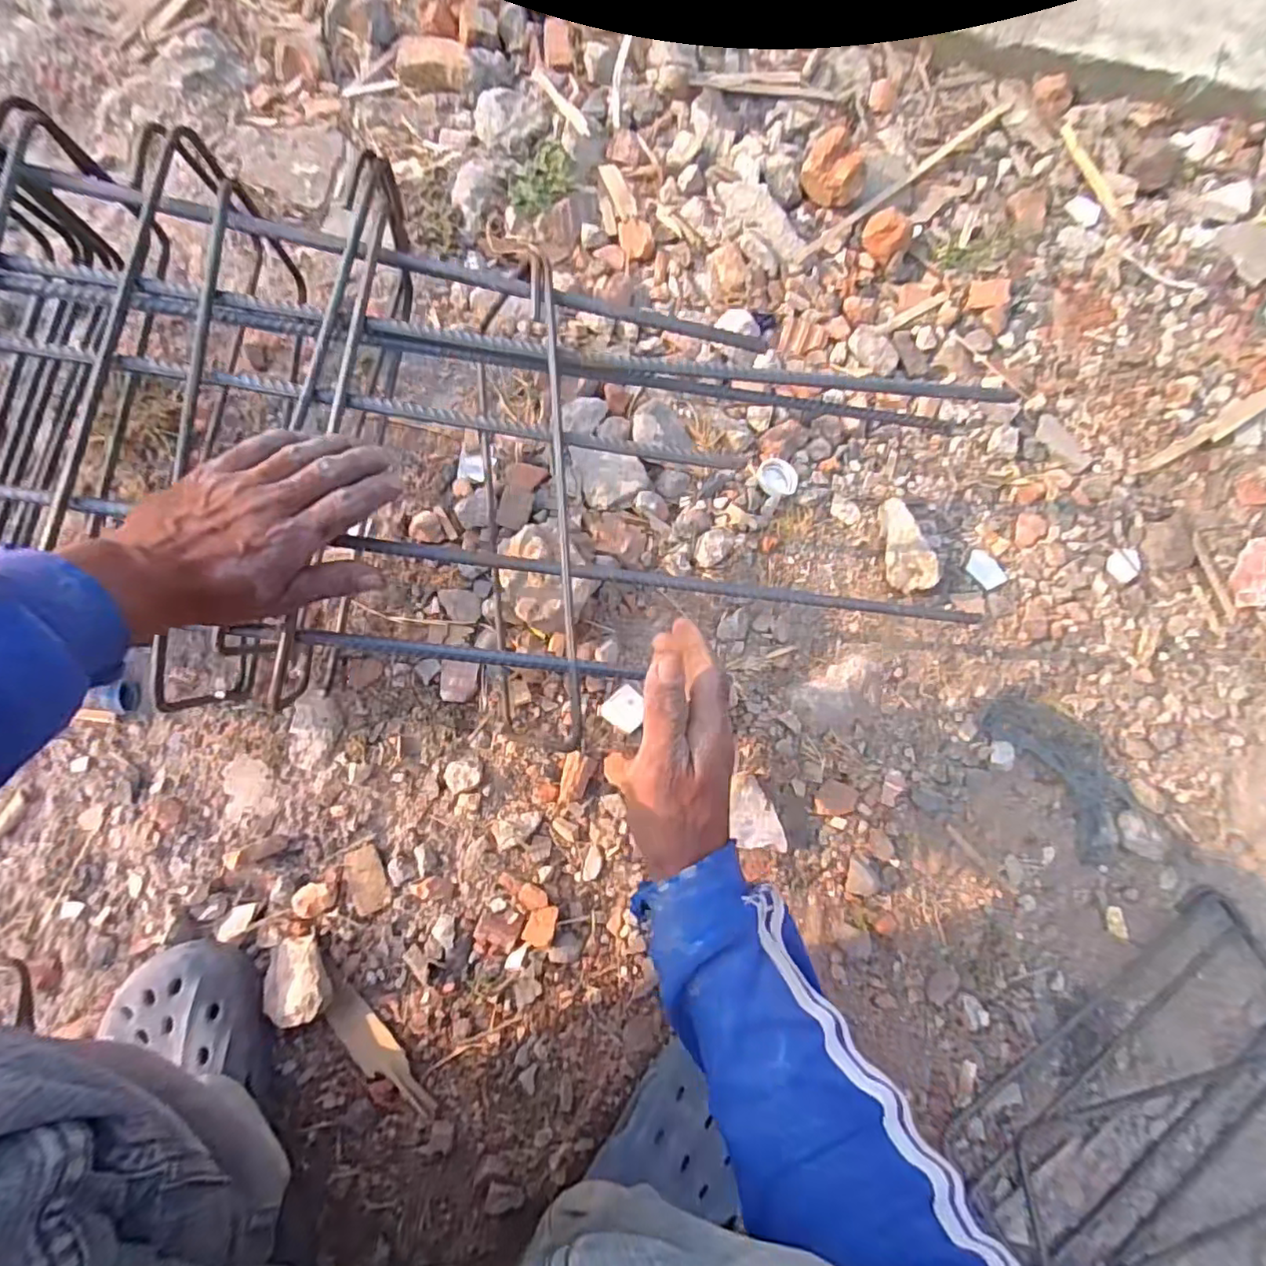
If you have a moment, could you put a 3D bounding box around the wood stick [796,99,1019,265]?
[{"bbox_3d":[0.298,-0.498,0.669,0.324,0.009,0.015,-39,88,-7],"label":"wood stick"}]

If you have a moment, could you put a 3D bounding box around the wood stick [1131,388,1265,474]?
[{"bbox_3d":[0.671,-0.246,0.662,0.320,0.006,0.023,-31,87,-7],"label":"wood stick"}]

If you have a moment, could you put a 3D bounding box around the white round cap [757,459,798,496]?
[{"bbox_3d":[0.145,-0.157,0.612,0.040,0.008,0.040,0,84,-4],"label":"white round cap"}]

